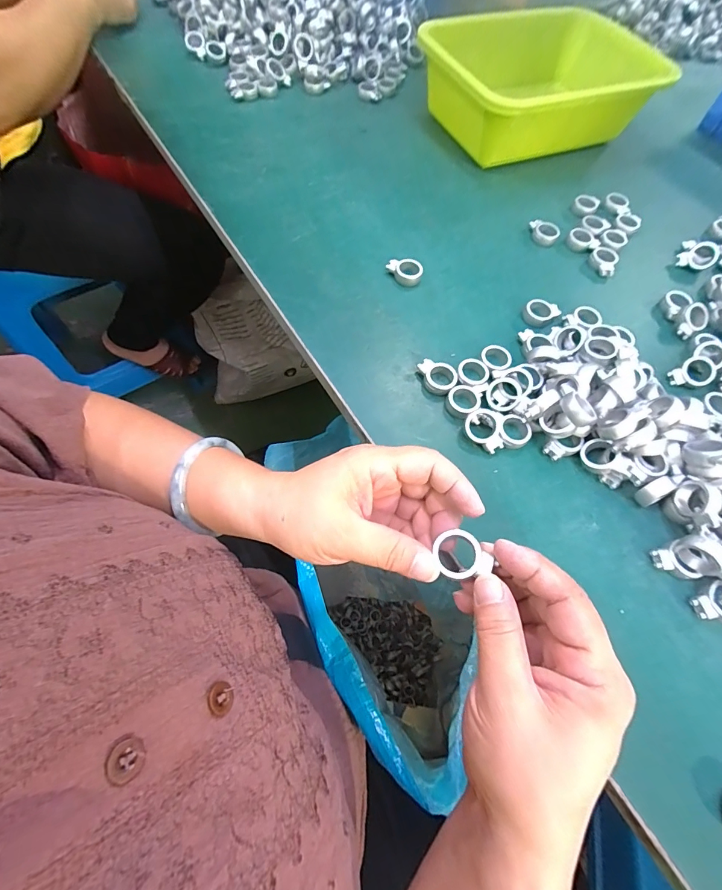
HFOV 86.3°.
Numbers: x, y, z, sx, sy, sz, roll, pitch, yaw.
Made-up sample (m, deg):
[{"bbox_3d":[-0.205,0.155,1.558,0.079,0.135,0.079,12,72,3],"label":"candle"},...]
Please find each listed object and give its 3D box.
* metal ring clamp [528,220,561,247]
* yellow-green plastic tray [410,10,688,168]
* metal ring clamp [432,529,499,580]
[{"bbox_3d":[0.193,-0.226,0.408,0.033,0.012,0.022,30,66,11],"label":"metal ring clamp"},{"bbox_3d":[0.204,-0.438,0.476,0.259,0.083,0.209,-19,67,-13],"label":"yellow-green plastic tray"},{"bbox_3d":[0.053,0.058,0.204,0.024,0.007,0.024,-15,66,-11],"label":"metal ring clamp"}]

